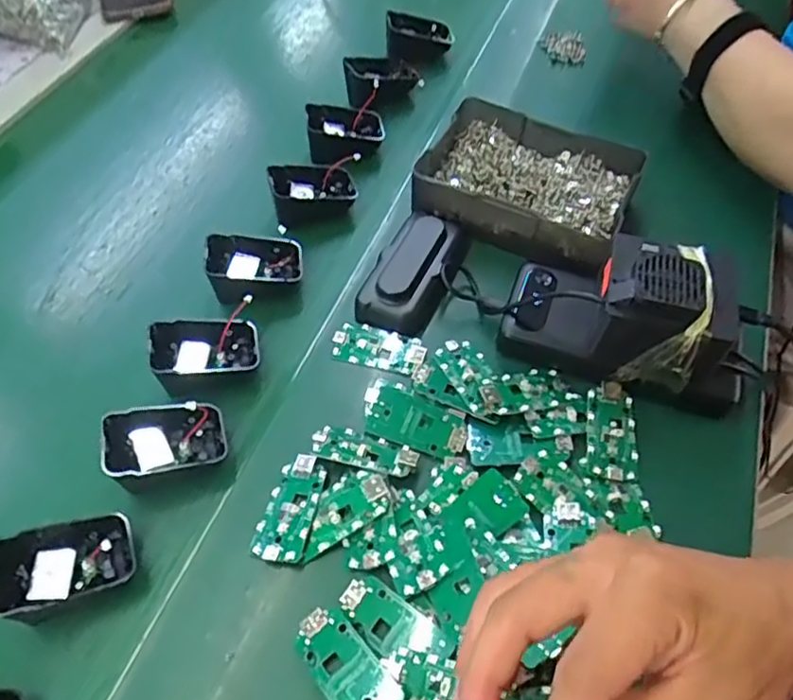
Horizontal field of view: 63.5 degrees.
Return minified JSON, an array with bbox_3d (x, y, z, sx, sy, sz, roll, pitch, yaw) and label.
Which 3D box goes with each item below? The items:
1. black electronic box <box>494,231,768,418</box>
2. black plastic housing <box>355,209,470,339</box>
[{"bbox_3d":[0.150,-0.029,0.405,0.153,0.067,0.073,14,57,13],"label":"black electronic box"},{"bbox_3d":[0.015,-0.062,0.467,0.052,0.021,0.110,16,57,14],"label":"black plastic housing"}]

